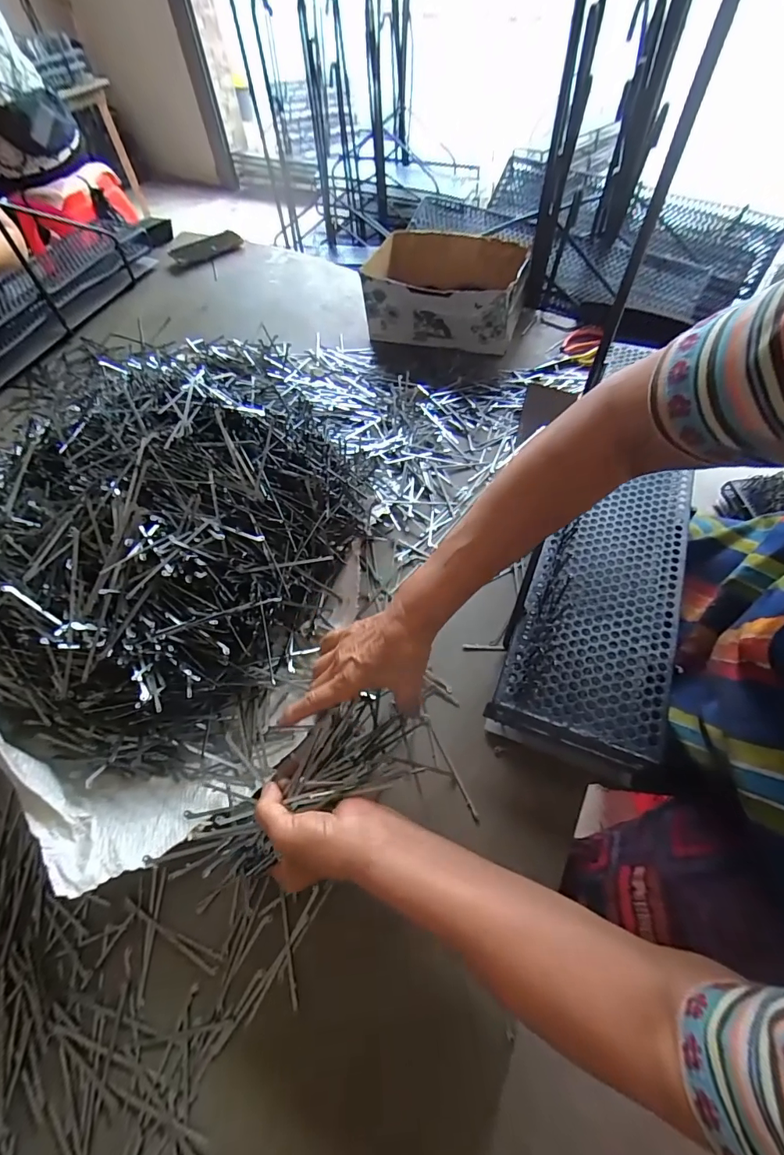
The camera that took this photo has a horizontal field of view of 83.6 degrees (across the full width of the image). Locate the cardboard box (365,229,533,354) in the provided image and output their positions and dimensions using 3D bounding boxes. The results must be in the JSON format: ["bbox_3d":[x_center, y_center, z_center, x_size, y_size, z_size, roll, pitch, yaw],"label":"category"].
[{"bbox_3d":[0.096,-0.539,0.829,0.293,0.118,0.212,13,59,11],"label":"cardboard box"}]

